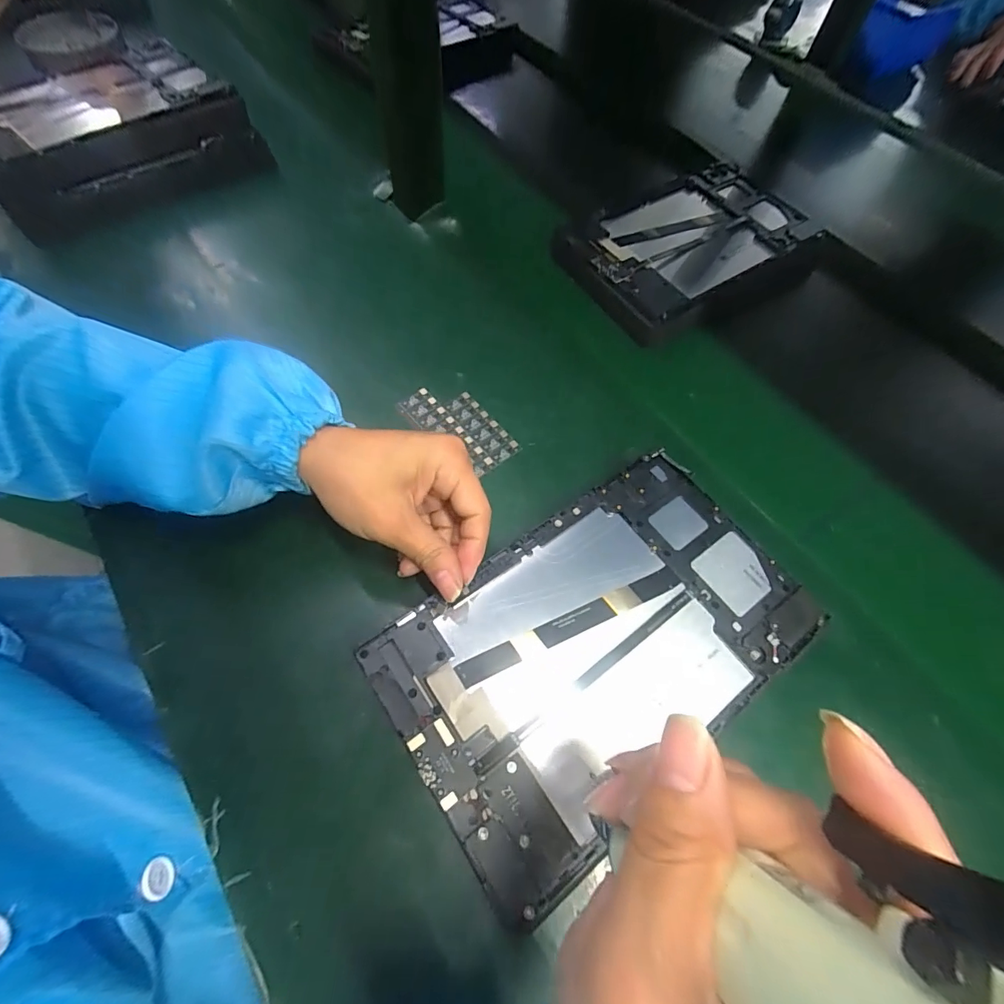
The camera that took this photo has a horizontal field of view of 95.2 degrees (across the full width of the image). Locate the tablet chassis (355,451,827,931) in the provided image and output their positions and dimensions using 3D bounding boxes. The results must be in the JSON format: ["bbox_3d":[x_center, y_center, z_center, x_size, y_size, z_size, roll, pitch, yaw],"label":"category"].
[{"bbox_3d":[0.059,0.077,0.263,0.235,0.010,0.148,-32,69,-17],"label":"tablet chassis"}]

